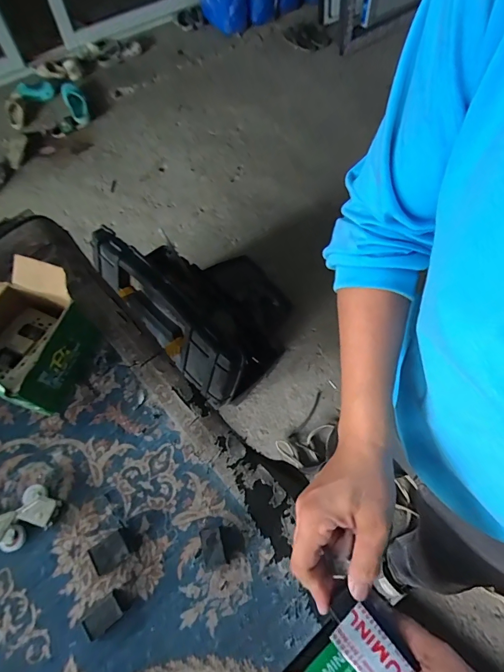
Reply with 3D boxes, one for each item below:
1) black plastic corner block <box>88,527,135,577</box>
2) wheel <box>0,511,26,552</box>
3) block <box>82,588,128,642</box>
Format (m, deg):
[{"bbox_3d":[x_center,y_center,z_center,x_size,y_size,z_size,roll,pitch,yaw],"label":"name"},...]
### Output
[{"bbox_3d":[-0.165,0.253,0.454,0.045,0.028,0.033,-29,68,-12],"label":"black plastic corner block"},{"bbox_3d":[-0.300,0.238,0.462,0.046,0.024,0.041,-15,66,-6],"label":"wheel"},{"bbox_3d":[-0.163,0.308,0.427,0.045,0.021,0.026,-39,71,-16],"label":"block"}]

